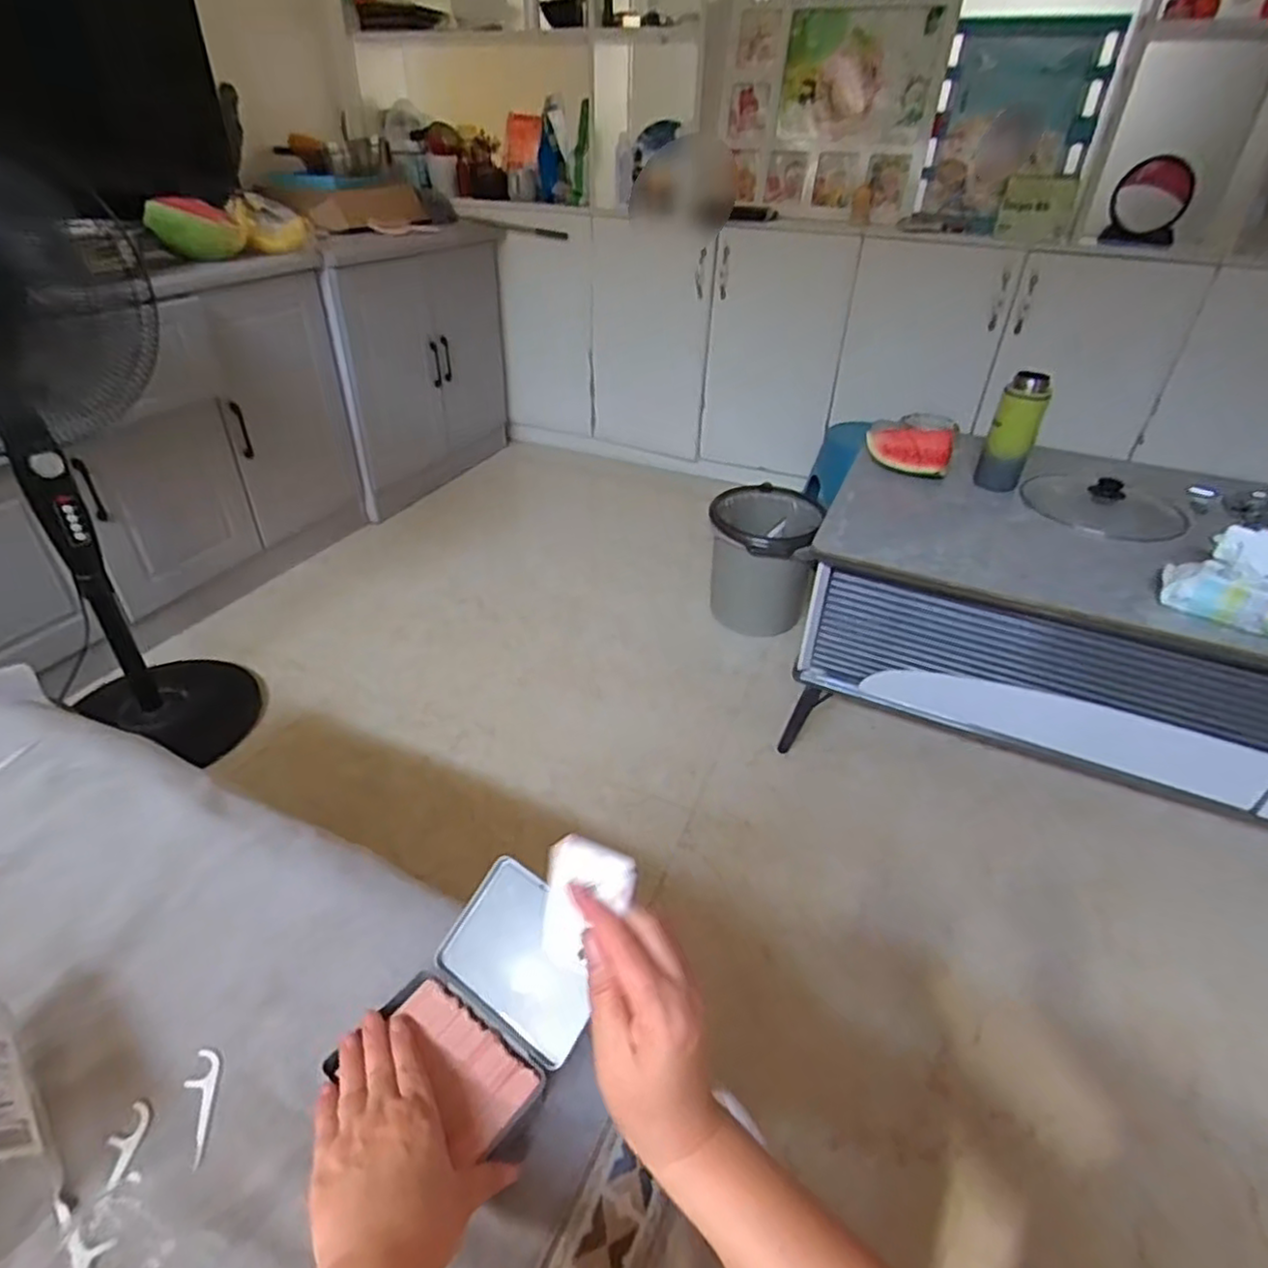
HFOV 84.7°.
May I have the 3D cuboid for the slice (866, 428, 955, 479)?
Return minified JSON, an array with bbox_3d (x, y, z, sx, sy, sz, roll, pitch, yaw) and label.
[{"bbox_3d":[0.515,-0.342,1.309,0.162,0.078,0.086,15,39,16],"label":"slice"}]

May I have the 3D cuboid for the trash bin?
[{"bbox_3d":[0.305,-0.186,1.686,0.248,0.272,0.321,13,38,13],"label":"trash bin"}]

